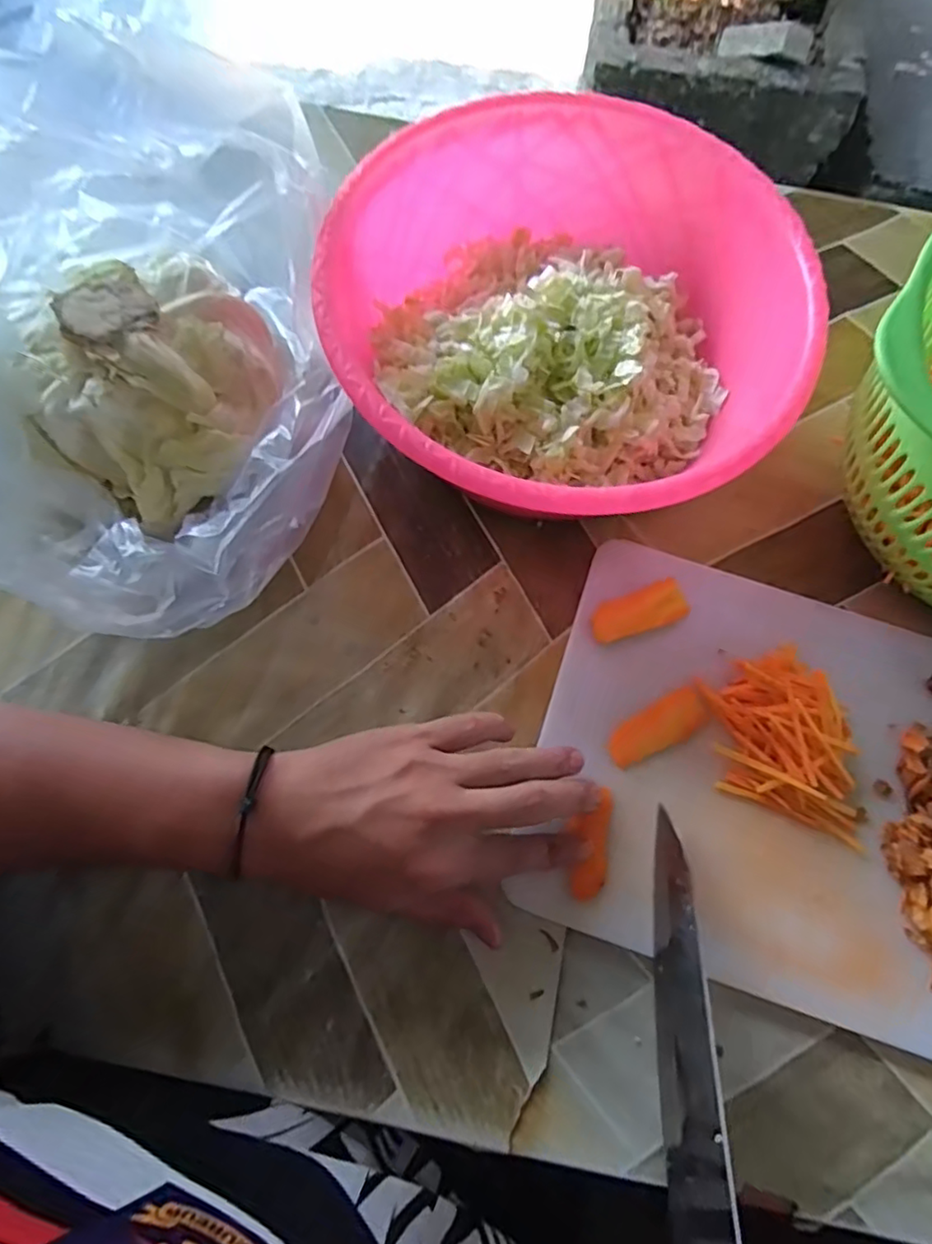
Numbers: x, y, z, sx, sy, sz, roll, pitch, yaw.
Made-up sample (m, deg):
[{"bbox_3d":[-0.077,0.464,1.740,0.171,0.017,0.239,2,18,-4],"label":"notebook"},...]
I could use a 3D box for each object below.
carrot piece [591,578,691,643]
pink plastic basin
[{"bbox_3d":[0.092,-0.005,0.329,0.053,0.008,0.021,-19,75,-8],"label":"carrot piece"},{"bbox_3d":[0.050,-0.151,0.334,0.231,0.089,0.234,1,73,-2],"label":"pink plastic basin"}]

